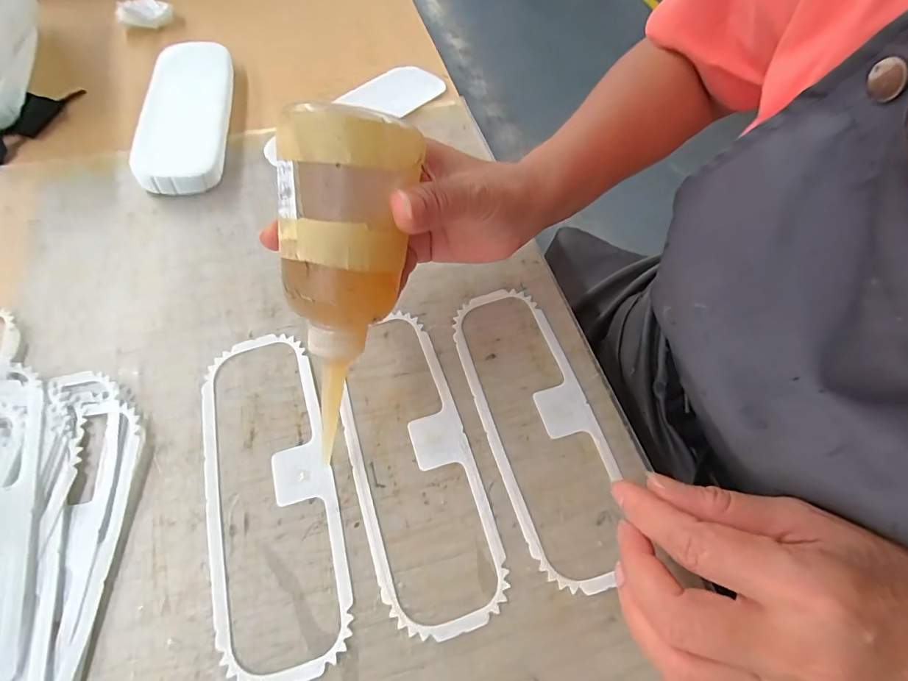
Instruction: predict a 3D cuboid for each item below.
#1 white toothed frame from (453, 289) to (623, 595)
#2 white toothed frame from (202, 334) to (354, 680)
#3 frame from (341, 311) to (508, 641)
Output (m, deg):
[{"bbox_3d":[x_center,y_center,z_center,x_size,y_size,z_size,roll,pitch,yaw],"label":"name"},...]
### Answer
[{"bbox_3d":[0.052,0.048,0.285,0.068,0.004,0.193,-14,62,-11],"label":"white toothed frame"},{"bbox_3d":[-0.105,0.081,0.259,0.068,0.004,0.193,-15,62,-11],"label":"white toothed frame"},{"bbox_3d":[-0.026,0.066,0.271,0.069,0.004,0.189,-14,62,-11],"label":"frame"}]

